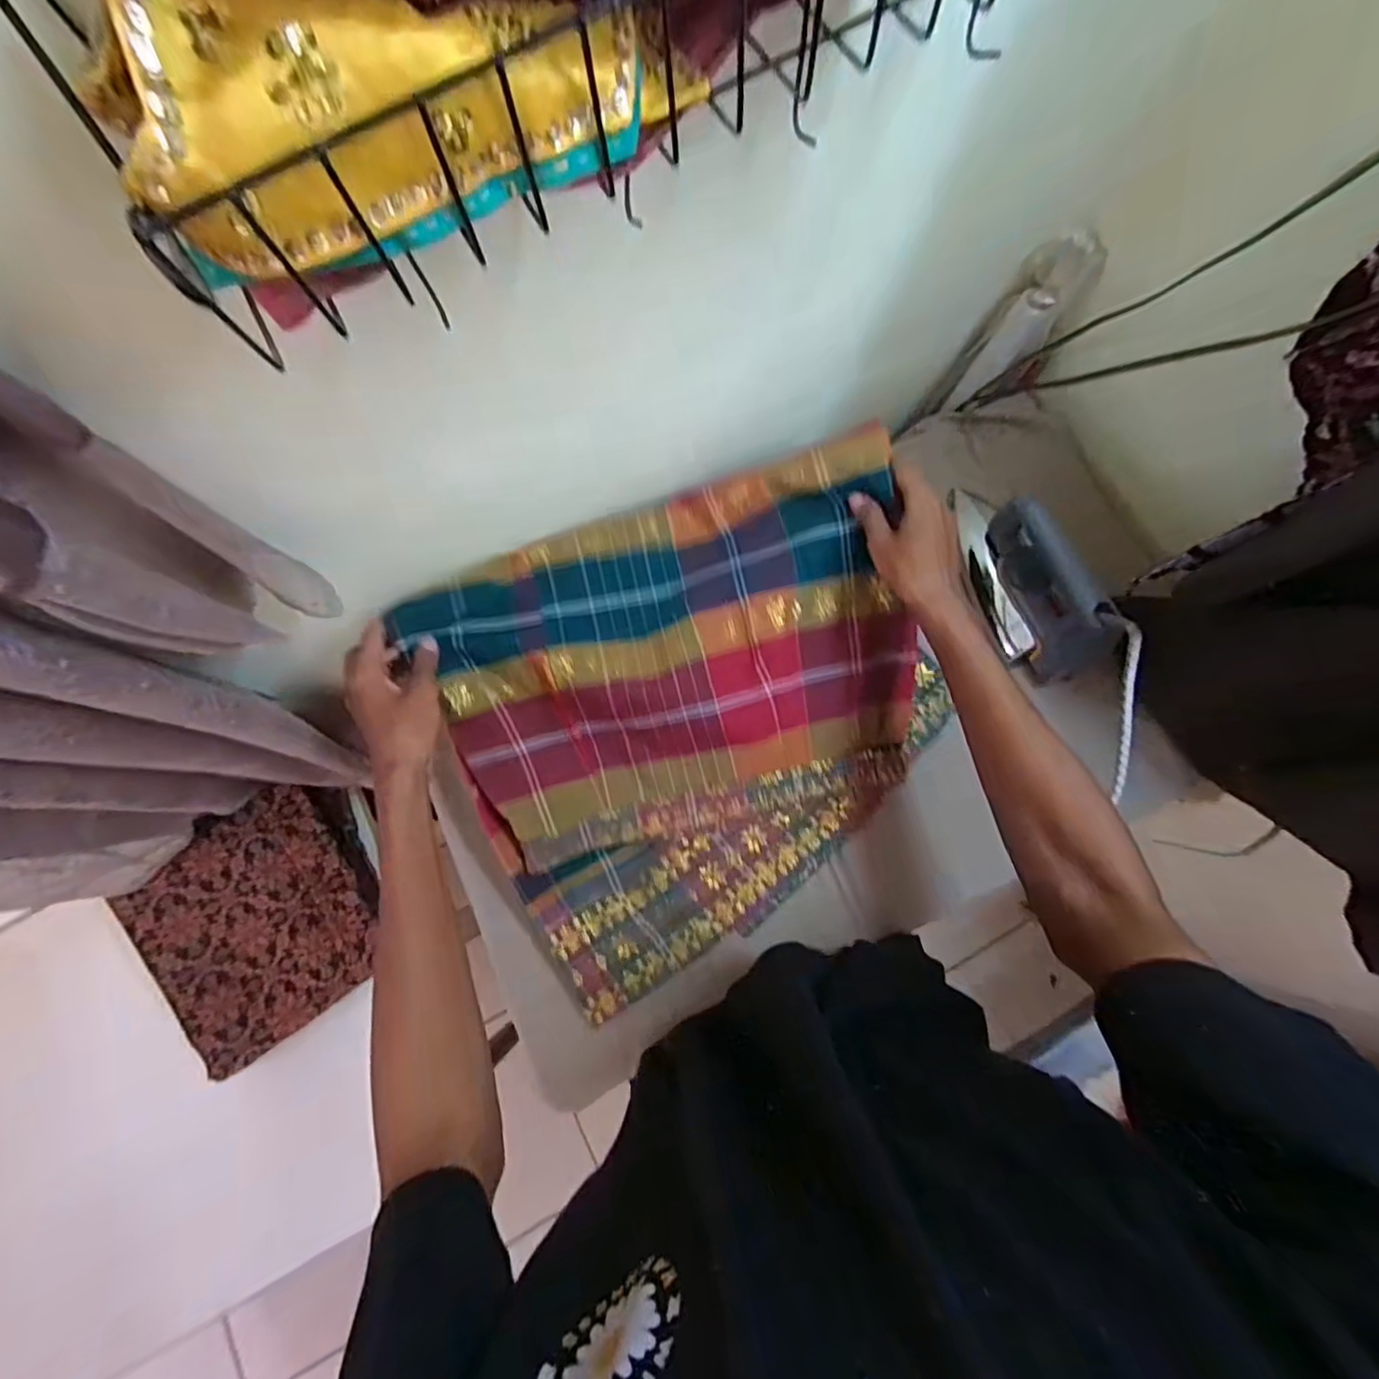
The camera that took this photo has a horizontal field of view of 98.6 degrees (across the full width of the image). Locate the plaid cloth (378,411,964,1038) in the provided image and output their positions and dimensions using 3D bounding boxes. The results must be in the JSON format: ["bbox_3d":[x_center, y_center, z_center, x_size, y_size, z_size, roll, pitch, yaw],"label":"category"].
[{"bbox_3d":[0.017,0.027,0.558,0.460,0.071,0.405,-24,95,-1],"label":"plaid cloth"}]

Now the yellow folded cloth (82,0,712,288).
[{"bbox_3d":[-0.082,-0.184,0.173,0.167,0.058,0.052,-28,77,-5],"label":"yellow folded cloth"}]

